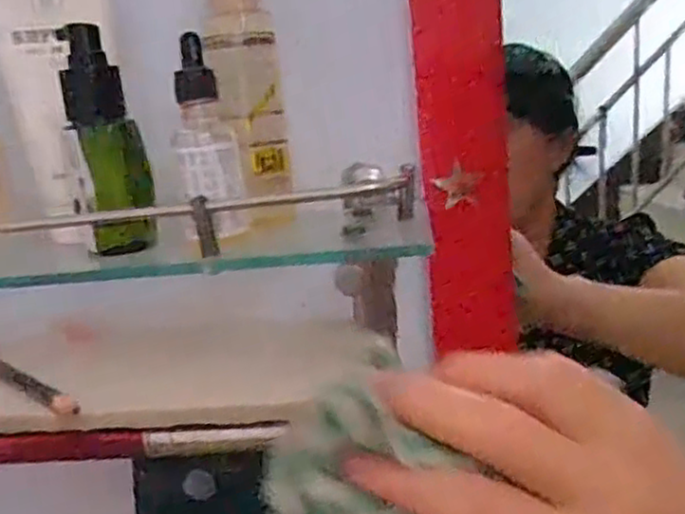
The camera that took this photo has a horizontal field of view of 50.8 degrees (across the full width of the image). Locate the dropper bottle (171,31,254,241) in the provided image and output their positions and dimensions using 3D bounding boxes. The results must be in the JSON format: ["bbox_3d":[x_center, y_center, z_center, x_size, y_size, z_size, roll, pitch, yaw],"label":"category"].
[{"bbox_3d":[-0.065,-0.058,0.348,0.031,0.093,0.026,-6,12,-5],"label":"dropper bottle"}]

